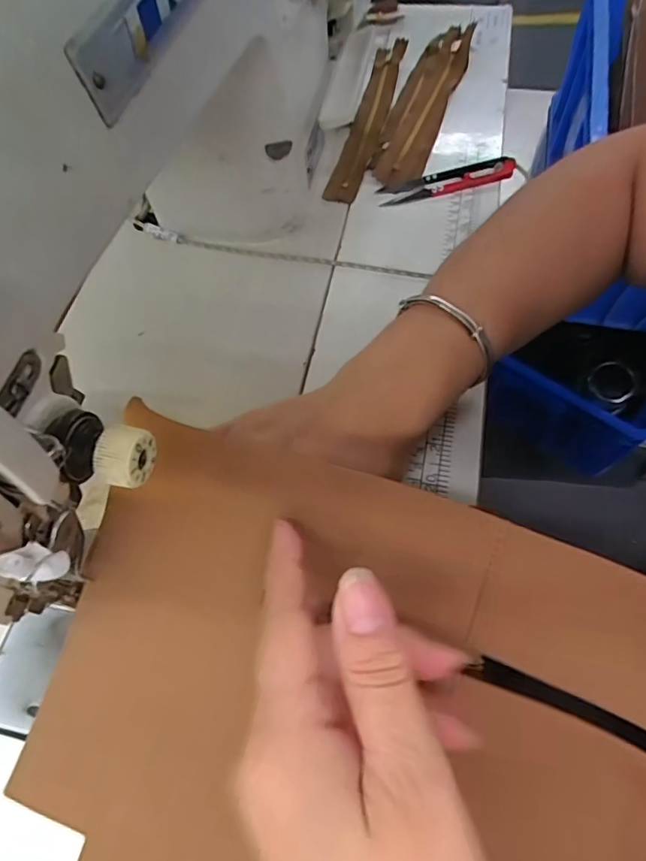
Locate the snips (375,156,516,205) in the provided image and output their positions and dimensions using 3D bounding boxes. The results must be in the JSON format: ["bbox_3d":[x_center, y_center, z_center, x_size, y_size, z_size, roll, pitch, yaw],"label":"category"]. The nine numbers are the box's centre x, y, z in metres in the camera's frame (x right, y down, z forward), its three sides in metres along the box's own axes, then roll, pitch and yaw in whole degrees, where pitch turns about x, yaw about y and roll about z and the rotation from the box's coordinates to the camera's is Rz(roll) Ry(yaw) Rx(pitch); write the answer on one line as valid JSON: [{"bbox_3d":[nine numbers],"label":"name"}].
[{"bbox_3d":[0.097,-0.196,0.403,0.104,0.014,0.024,-11,62,-2],"label":"snips"}]

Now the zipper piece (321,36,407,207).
[{"bbox_3d":[0.041,-0.277,0.451,0.029,0.010,0.213,12,64,11],"label":"zipper piece"}]

